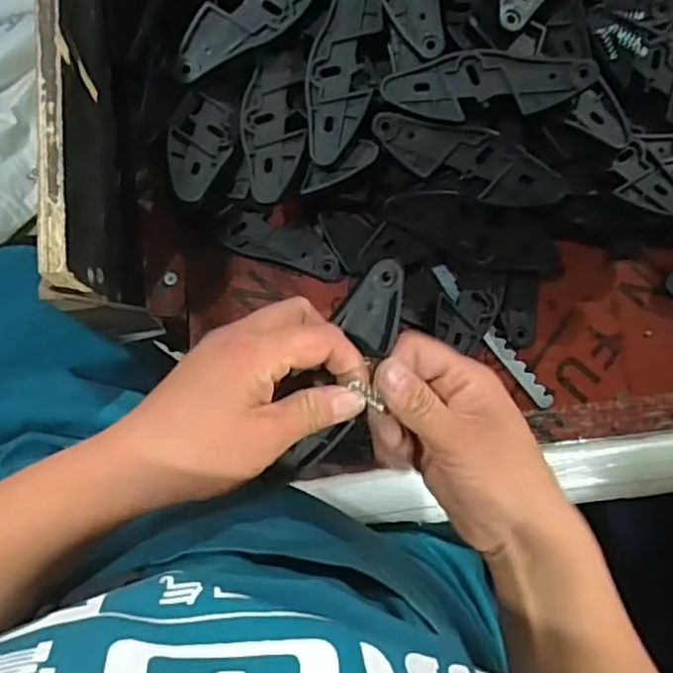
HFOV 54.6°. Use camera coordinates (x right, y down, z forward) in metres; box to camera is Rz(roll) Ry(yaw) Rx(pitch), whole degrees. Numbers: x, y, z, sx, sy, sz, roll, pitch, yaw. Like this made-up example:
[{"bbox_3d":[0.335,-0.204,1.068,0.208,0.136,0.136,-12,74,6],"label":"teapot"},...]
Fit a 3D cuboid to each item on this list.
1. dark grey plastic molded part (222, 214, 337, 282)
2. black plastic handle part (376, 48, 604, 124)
[{"bbox_3d":[-0.034,-0.063,0.447,0.077,0.007,0.029,17,83,-6],"label":"dark grey plastic molded part"},{"bbox_3d":[0.094,-0.156,0.402,0.124,0.005,0.039,-4,97,6],"label":"black plastic handle part"}]

